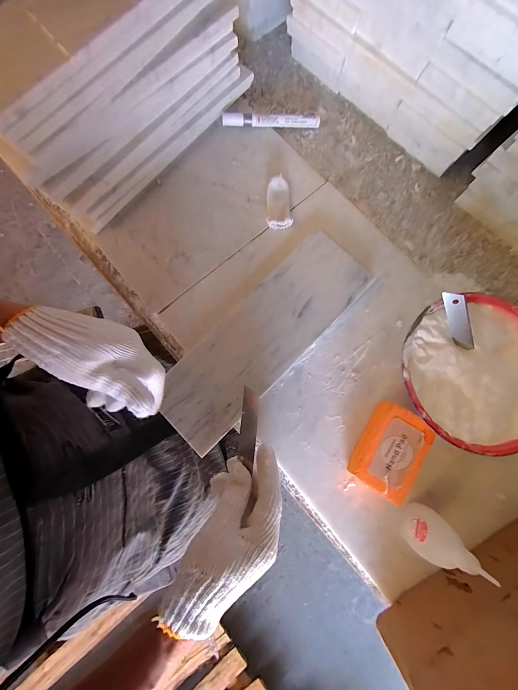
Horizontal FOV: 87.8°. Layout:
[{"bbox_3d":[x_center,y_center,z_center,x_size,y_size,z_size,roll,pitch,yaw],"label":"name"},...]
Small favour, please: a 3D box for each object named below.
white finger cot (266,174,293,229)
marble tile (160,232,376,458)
[{"bbox_3d":[0.027,-0.195,0.368,0.033,0.015,0.071,1,79,2],"label":"white finger cot"},{"bbox_3d":[0.006,-0.011,0.332,0.099,0.008,0.298,44,83,8],"label":"marble tile"}]

